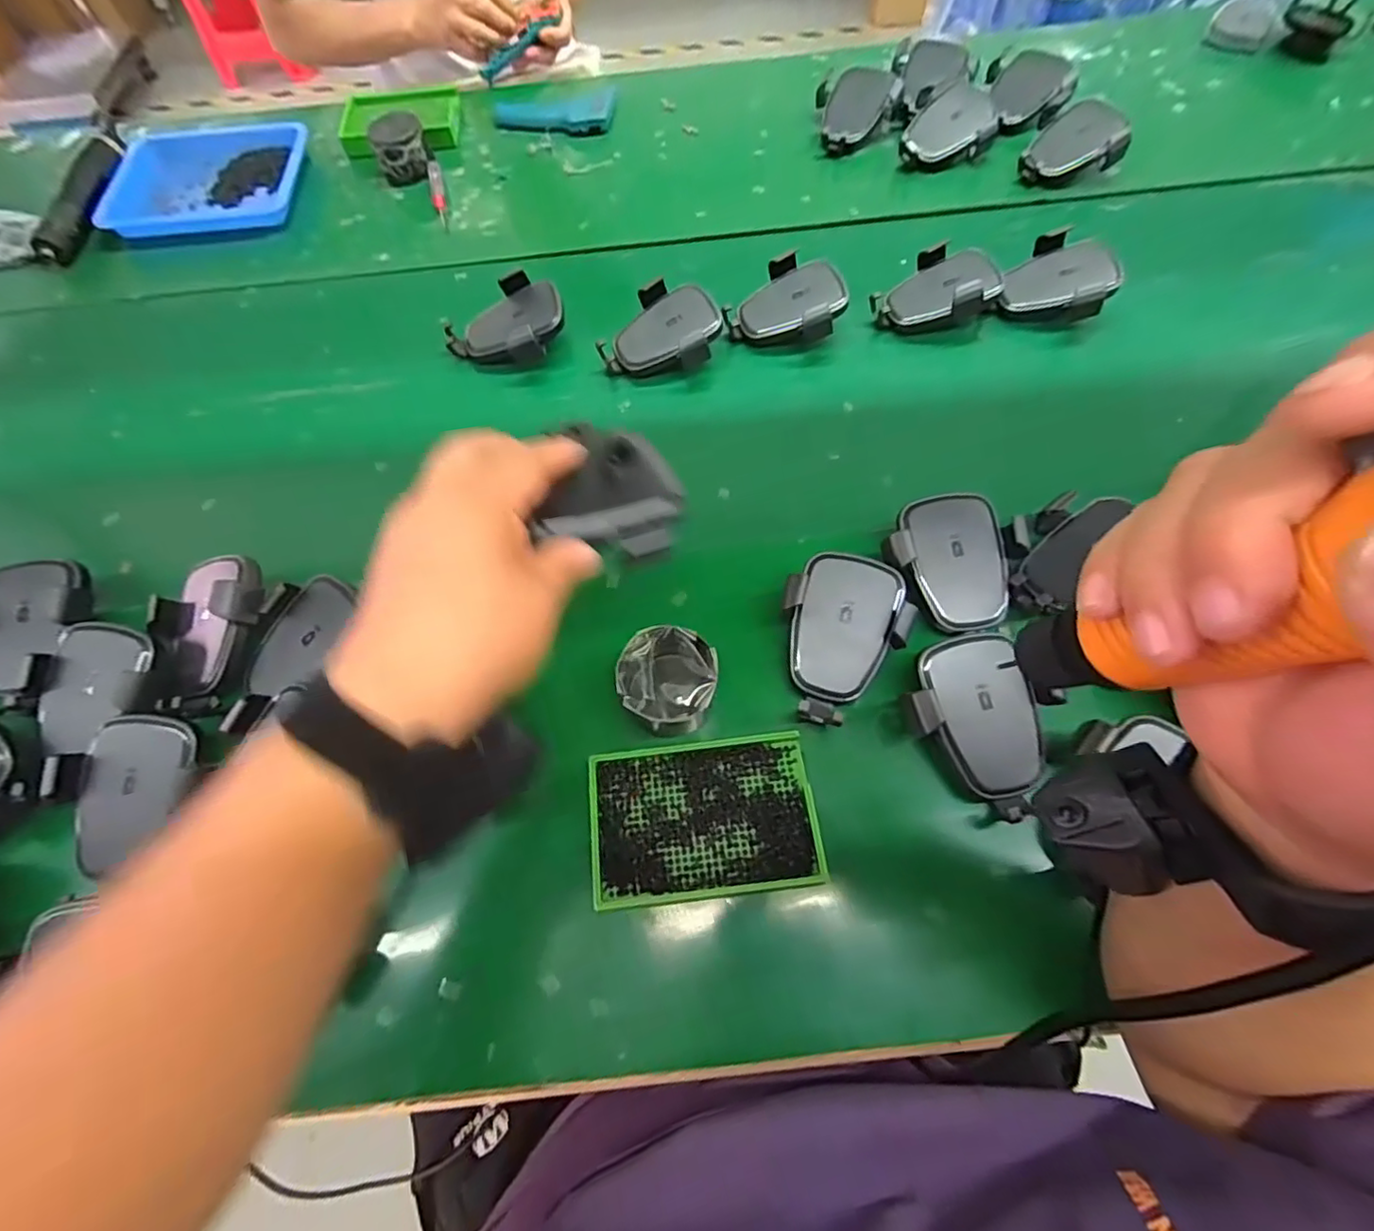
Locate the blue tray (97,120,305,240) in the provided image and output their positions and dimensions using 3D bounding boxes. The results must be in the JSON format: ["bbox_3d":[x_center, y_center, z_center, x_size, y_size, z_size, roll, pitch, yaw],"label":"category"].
[{"bbox_3d":[-0.579,-0.534,0.723,0.220,0.030,0.164,-4,64,1],"label":"blue tray"}]

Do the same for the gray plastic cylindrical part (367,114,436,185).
[{"bbox_3d":[-0.339,-0.558,0.711,0.060,0.052,0.063,-1,64,3],"label":"gray plastic cylindrical part"}]

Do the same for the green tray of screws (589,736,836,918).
[{"bbox_3d":[0.010,0.124,0.370,0.136,0.010,0.092,-7,64,0],"label":"green tray of screws"}]

